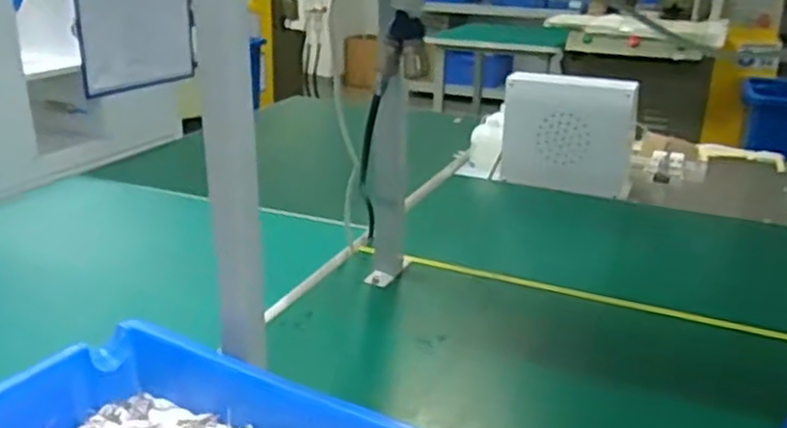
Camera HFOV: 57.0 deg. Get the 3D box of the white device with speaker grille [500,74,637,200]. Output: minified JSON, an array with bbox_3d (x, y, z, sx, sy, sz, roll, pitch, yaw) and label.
[{"bbox_3d":[0.318,-0.154,1.316,0.236,0.179,0.081,8,22,15],"label":"white device with speaker grille"}]

